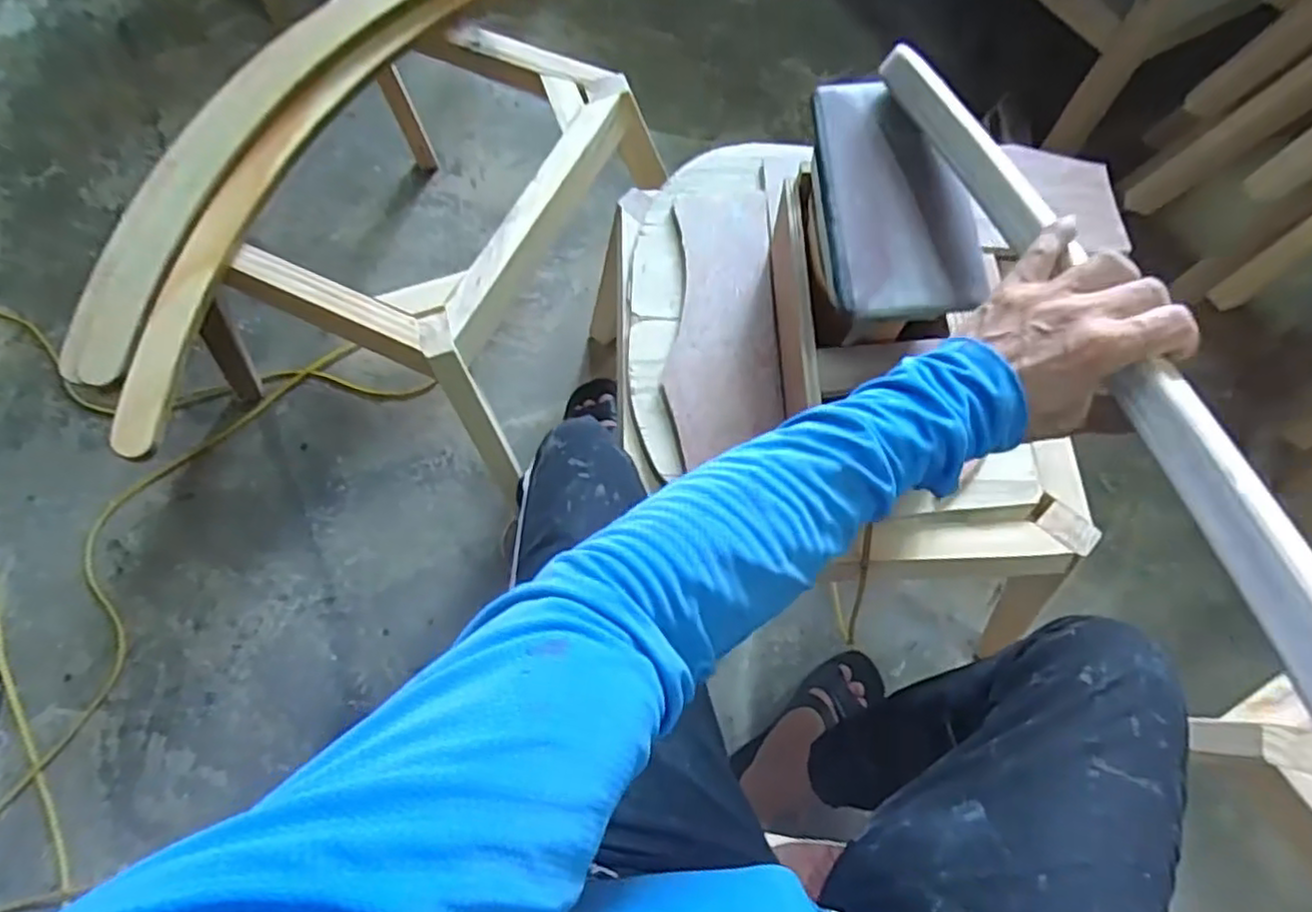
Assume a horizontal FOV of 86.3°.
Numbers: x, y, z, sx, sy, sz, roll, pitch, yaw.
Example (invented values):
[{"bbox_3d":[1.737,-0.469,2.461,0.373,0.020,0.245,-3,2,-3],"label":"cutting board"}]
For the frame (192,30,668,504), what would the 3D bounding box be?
[{"bbox_3d":[-0.339,-0.311,1.029,0.556,0.360,0.520,22,72,11],"label":"frame"}]

